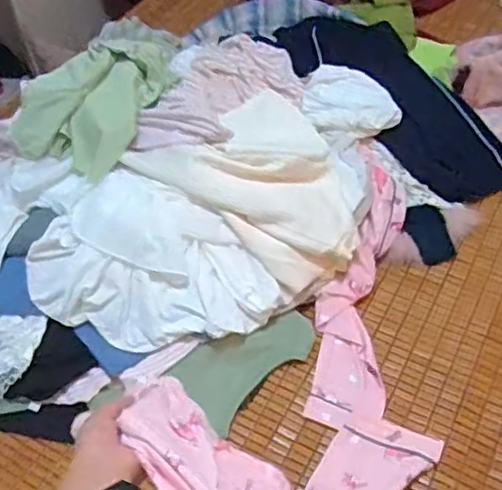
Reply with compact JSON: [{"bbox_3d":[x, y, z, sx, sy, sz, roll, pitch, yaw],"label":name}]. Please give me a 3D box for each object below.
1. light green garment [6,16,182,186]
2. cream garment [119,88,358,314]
[{"bbox_3d":[-0.275,-0.277,1.155,0.211,0.121,0.300,19,52,18],"label":"light green garment"},{"bbox_3d":[0.023,-0.090,1.107,0.320,0.155,0.354,-30,53,-22],"label":"cream garment"}]

